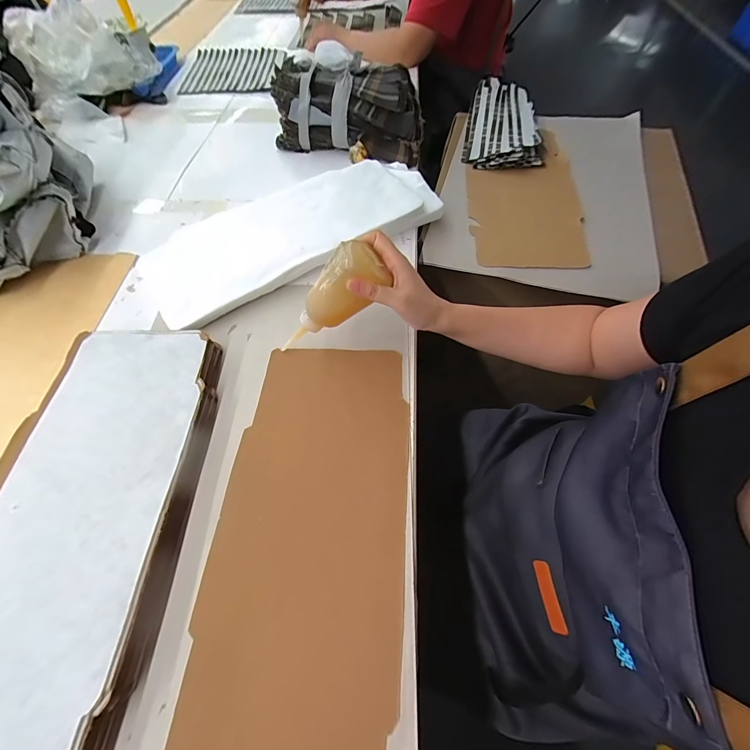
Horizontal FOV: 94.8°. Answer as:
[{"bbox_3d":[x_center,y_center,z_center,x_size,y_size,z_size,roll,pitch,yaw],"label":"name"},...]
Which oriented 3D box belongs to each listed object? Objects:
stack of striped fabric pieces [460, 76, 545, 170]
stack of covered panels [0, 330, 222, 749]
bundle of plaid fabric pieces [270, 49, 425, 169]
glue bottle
[{"bbox_3d":[0.269,-0.535,0.734,0.152,0.043,0.290,5,61,5],"label":"stack of striped fabric pieces"},{"bbox_3d":[-0.298,0.142,0.354,0.203,0.034,0.425,1,60,2],"label":"stack of covered panels"},{"bbox_3d":[-0.050,-0.509,0.672,0.292,0.112,0.138,12,61,8],"label":"bundle of plaid fabric pieces"},{"bbox_3d":[-0.054,-0.082,0.403,0.149,0.052,0.048,-43,58,29],"label":"glue bottle"}]

